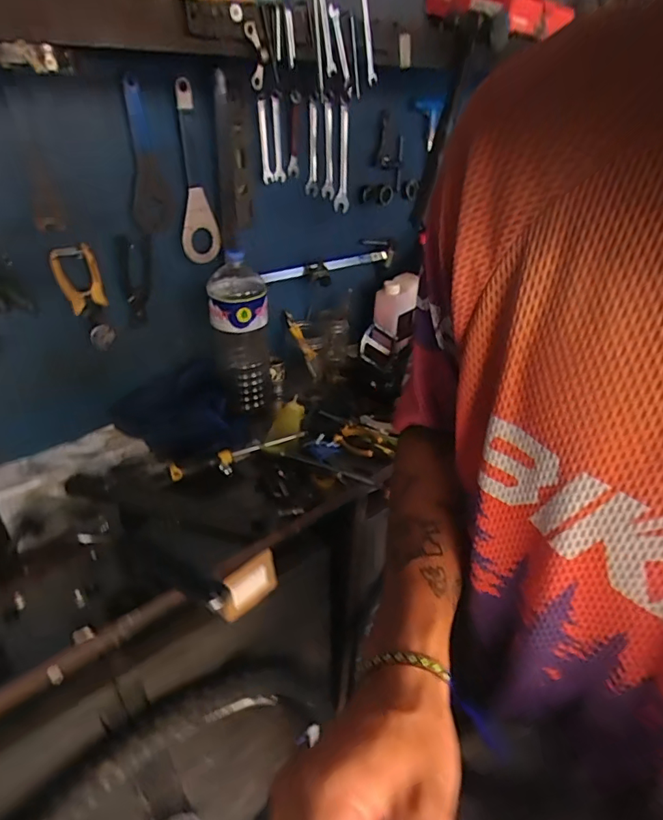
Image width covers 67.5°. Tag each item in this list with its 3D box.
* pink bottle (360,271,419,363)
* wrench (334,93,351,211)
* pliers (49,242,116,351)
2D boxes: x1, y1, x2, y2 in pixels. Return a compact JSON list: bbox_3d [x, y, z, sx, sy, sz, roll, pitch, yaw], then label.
[{"bbox_3d":[0.137,-0.215,1.161,0.063,0.237,0.085,18,-5,28],"label":"pink bottle"},{"bbox_3d":[0.026,-0.524,1.025,0.035,0.214,0.017,-24,38,-35],"label":"wrench"},{"bbox_3d":[-0.393,-0.175,0.791,0.064,0.167,0.020,-20,36,-29],"label":"pliers"}]

